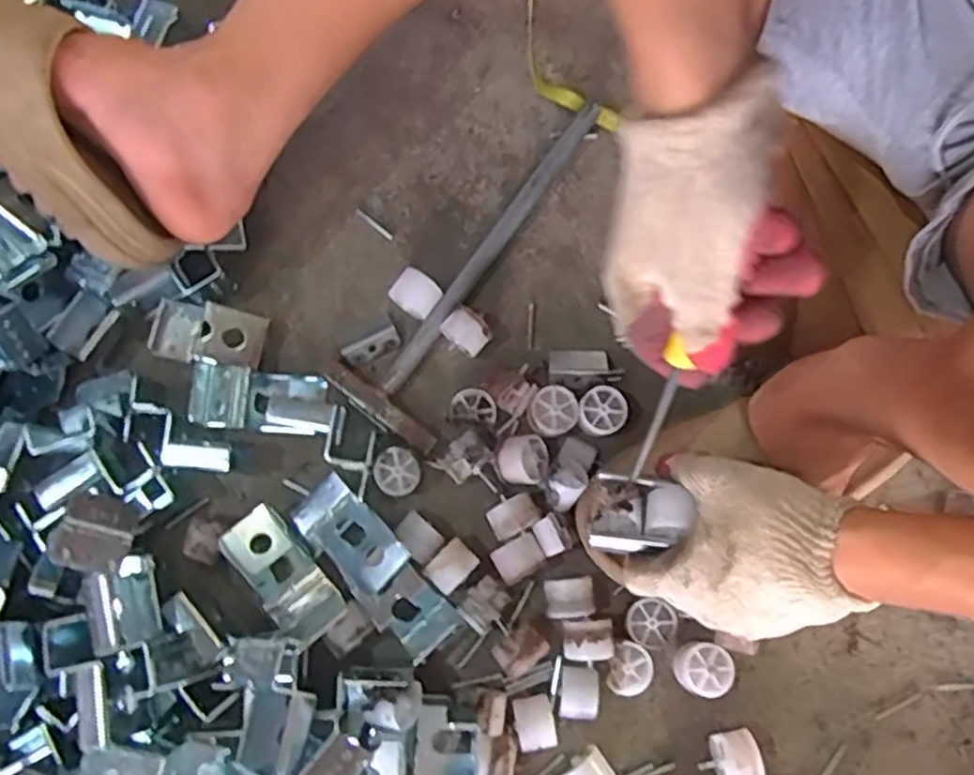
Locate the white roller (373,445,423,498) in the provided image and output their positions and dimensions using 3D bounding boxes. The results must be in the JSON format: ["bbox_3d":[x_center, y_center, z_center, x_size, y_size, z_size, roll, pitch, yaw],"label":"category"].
[{"bbox_3d":[-0.065,0.063,0.554,0.033,0.020,0.034,-34,80,-5],"label":"white roller"}]

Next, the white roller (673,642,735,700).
[{"bbox_3d":[0.150,0.195,0.524,0.038,0.024,0.036,0,79,1],"label":"white roller"}]

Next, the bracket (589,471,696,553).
[{"bbox_3d":[0.092,0.078,0.461,0.052,0.028,0.046,9,80,3],"label":"bracket"}]

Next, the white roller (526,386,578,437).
[{"bbox_3d":[0.048,0.019,0.558,0.037,0.022,0.034,0,79,1],"label":"white roller"}]

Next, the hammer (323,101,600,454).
[{"bbox_3d":[0.004,-0.096,0.584,0.098,0.020,0.296,37,82,8],"label":"hammer"}]

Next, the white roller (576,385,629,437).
[{"bbox_3d":[0.085,0.018,0.557,0.037,0.021,0.034,-33,80,-5],"label":"white roller"}]

